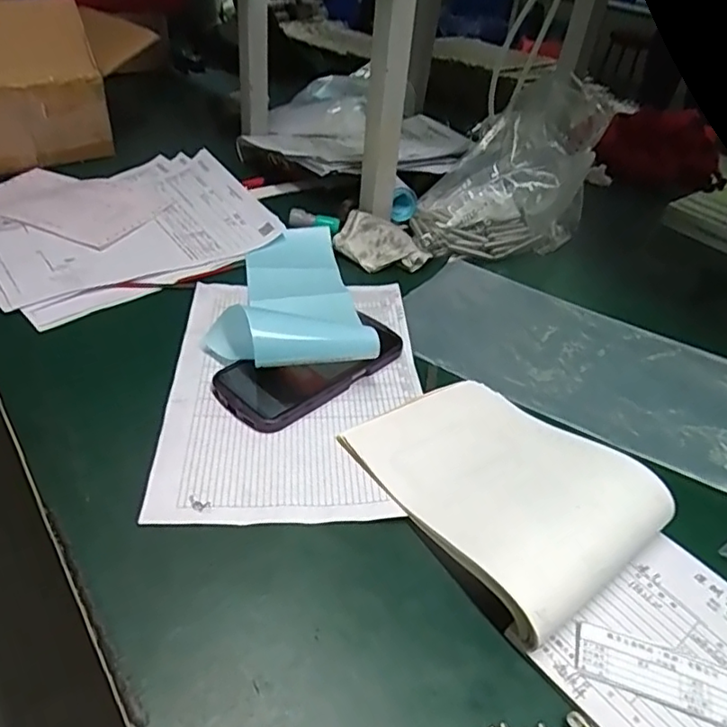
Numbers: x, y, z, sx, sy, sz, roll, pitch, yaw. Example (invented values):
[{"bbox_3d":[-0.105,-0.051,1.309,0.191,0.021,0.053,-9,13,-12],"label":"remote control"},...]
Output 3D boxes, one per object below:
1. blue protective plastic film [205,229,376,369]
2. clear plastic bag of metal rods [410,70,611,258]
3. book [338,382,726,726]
[{"bbox_3d":[-0.082,-0.085,0.584,0.145,0.057,0.273,-5,40,-13],"label":"blue protective plastic film"},{"bbox_3d":[0.179,-0.232,0.716,0.236,0.175,0.103,-9,41,-18],"label":"clear plastic bag of metal rods"},{"bbox_3d":[0.155,0.127,0.368,0.152,0.037,0.376,-21,46,-30],"label":"book"}]

